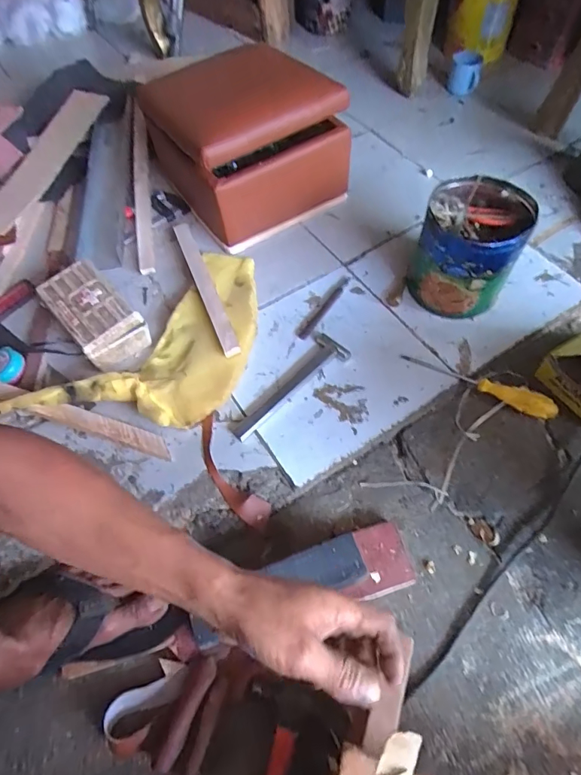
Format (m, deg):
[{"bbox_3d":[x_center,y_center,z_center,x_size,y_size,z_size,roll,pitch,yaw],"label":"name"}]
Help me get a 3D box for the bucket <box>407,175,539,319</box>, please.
[{"bbox_3d":[0.273,-0.217,0.693,0.140,0.150,0.161,20,62,15],"label":"bucket"}]

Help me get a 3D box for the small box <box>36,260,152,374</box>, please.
[{"bbox_3d":[-0.306,-0.110,0.699,0.094,0.077,0.161,-41,65,-19],"label":"small box"}]

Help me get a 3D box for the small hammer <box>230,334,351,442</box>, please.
[{"bbox_3d":[-0.002,-0.001,0.663,0.054,0.017,0.211,39,68,23],"label":"small hammer"}]

